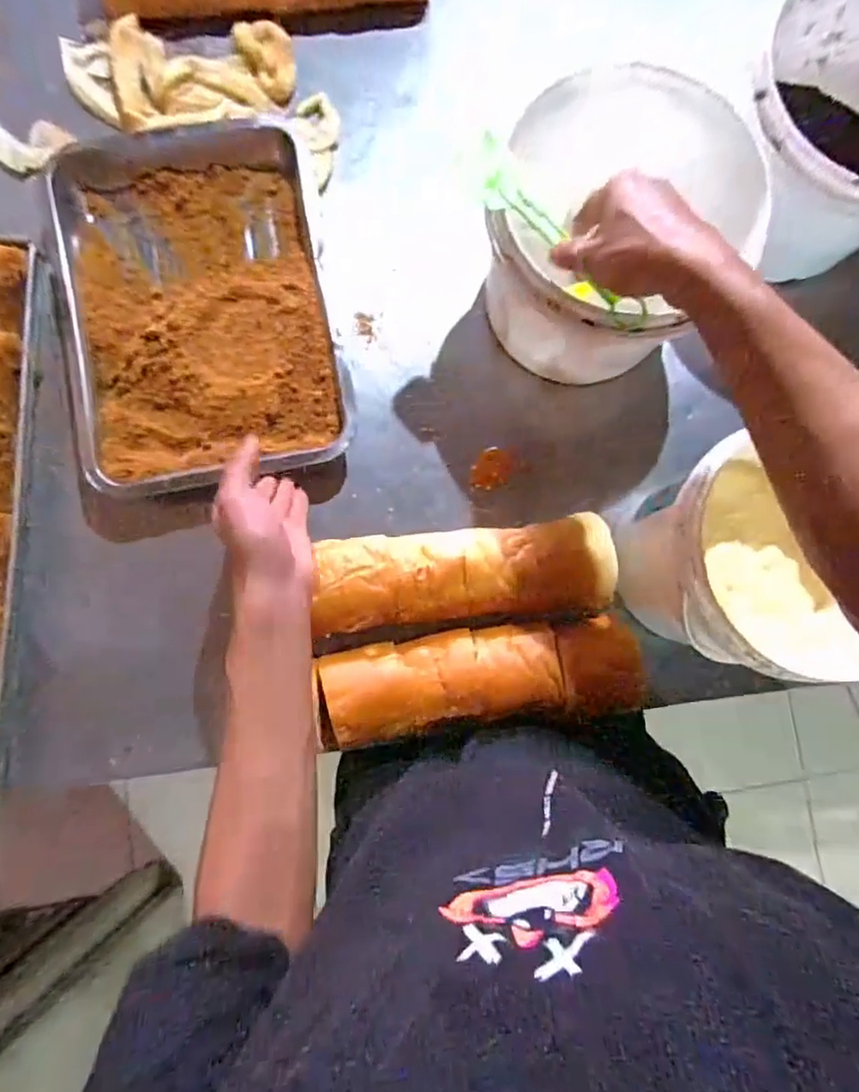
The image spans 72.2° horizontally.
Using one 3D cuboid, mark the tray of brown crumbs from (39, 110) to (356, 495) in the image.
[{"bbox_3d":[-0.225,-0.240,0.585,0.252,0.043,0.361,-10,86,-3],"label":"tray of brown crumbs"}]

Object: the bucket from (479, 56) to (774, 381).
[{"bbox_3d":[0.172,-0.267,0.532,0.189,0.156,0.243,38,85,1],"label":"bucket"}]

